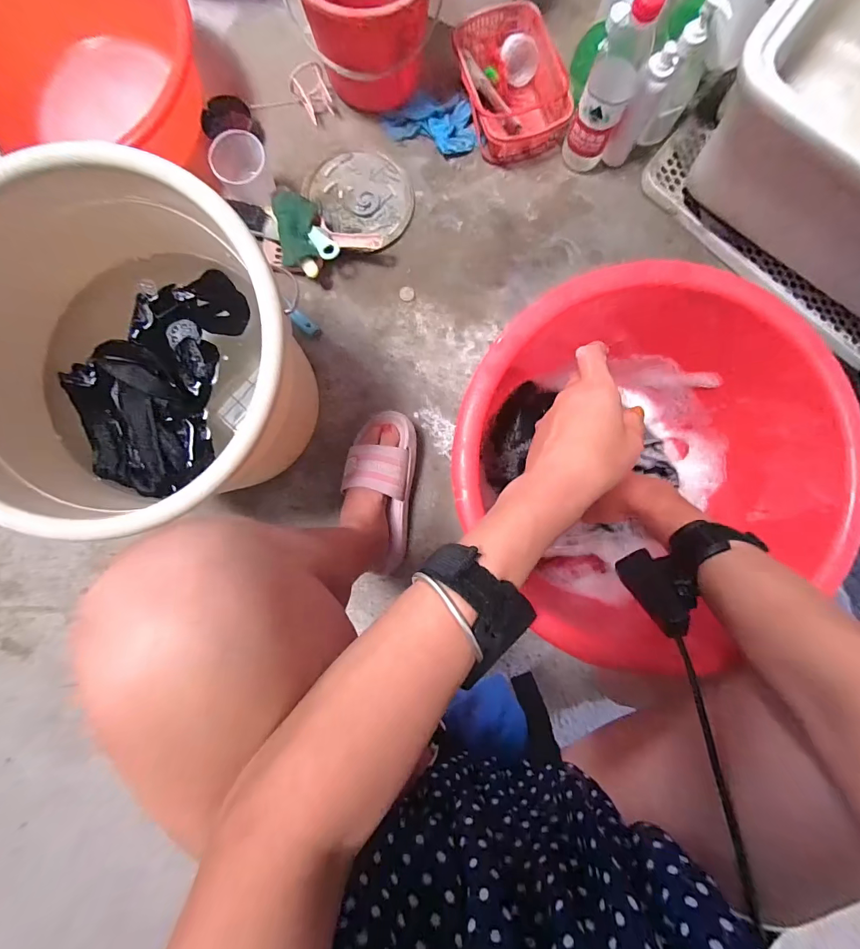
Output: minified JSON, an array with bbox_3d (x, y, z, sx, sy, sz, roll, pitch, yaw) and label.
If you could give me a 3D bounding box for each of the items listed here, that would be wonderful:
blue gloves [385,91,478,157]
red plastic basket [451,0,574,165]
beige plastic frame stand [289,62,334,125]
[{"bbox_3d":[0.002,-0.555,0.633,0.138,0.017,0.098,0,88,0],"label":"blue gloves"},{"bbox_3d":[0.119,-0.605,0.616,0.140,0.056,0.201,-19,88,0],"label":"red plastic basket"},{"bbox_3d":[-0.184,-0.591,0.617,0.053,0.043,0.059,-18,88,0],"label":"beige plastic frame stand"}]

